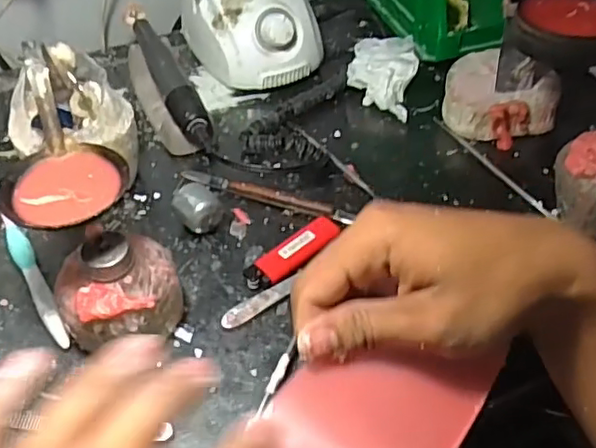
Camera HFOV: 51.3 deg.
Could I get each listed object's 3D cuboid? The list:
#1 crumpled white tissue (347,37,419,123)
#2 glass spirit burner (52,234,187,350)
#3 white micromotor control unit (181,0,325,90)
[{"bbox_3d":[0.078,-0.138,0.576,0.060,0.045,0.075,11,48,10],"label":"crumpled white tissue"},{"bbox_3d":[-0.109,0.042,0.384,0.072,0.073,0.064,-18,50,-16],"label":"glass spirit burner"},{"bbox_3d":[-0.046,-0.196,0.598,0.103,0.087,0.135,-24,52,-21],"label":"white micromotor control unit"}]

